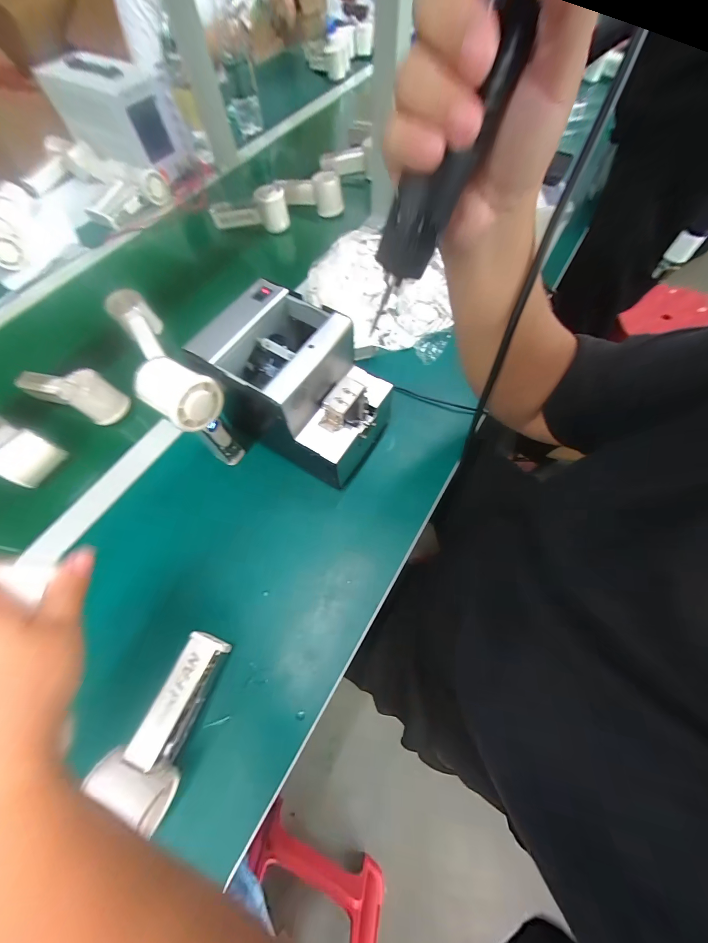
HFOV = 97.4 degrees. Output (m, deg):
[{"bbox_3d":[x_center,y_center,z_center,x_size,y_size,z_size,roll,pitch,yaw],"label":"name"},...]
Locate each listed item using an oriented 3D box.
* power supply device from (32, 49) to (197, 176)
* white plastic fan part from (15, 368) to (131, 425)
[{"bbox_3d":[-0.476,-0.764,0.658,0.301,0.127,0.156,34,71,13],"label":"power supply device"},{"bbox_3d":[-0.408,-0.120,0.441,0.161,0.051,0.053,20,67,11],"label":"white plastic fan part"}]

